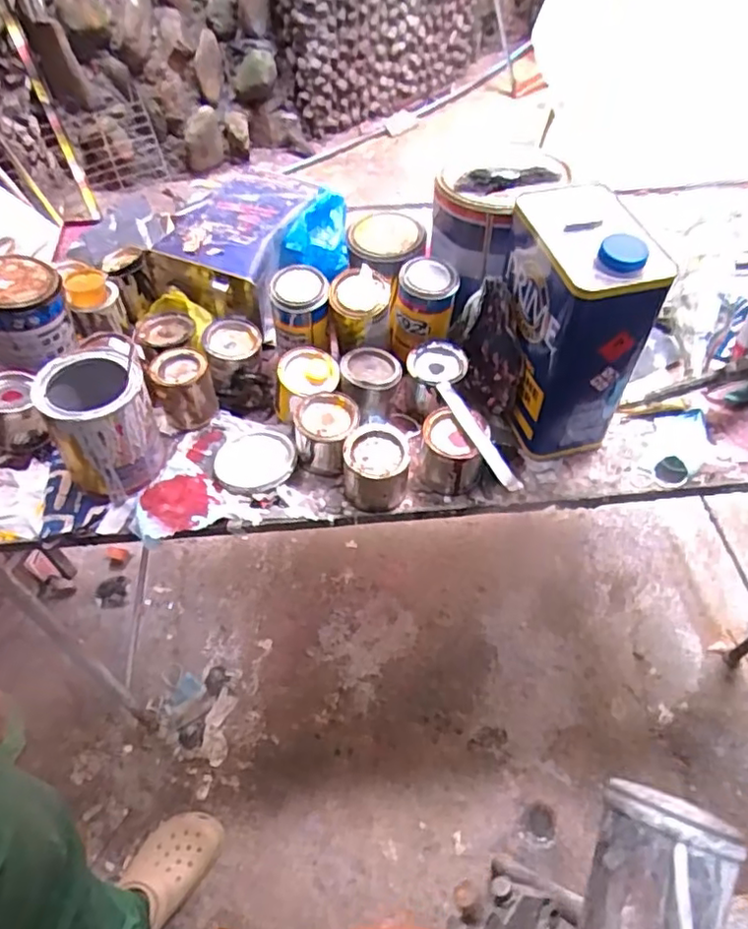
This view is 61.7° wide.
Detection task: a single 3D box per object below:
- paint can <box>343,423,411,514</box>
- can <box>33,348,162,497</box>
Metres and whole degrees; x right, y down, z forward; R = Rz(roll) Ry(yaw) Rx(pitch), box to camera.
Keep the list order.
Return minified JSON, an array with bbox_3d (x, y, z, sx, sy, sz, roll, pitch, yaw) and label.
[{"bbox_3d":[0.004,0.004,0.707,0.070,0.065,0.078,2,56,3],"label":"paint can"},{"bbox_3d":[-0.300,-0.045,0.691,0.103,0.130,0.118,-32,61,-19],"label":"can"}]

